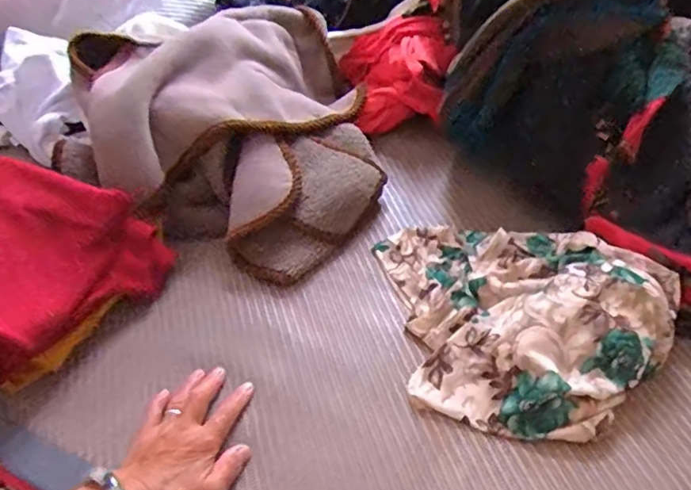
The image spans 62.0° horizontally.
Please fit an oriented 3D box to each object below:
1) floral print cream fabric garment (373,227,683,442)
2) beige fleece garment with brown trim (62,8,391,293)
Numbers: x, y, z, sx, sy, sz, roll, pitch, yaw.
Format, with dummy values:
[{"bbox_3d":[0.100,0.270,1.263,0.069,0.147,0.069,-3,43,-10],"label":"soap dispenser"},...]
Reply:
[{"bbox_3d":[0.181,0.065,0.616,0.313,0.054,0.258,8,49,11],"label":"floral print cream fabric garment"},{"bbox_3d":[-0.138,-0.199,0.818,0.430,0.163,0.431,22,52,21],"label":"beige fleece garment with brown trim"}]

